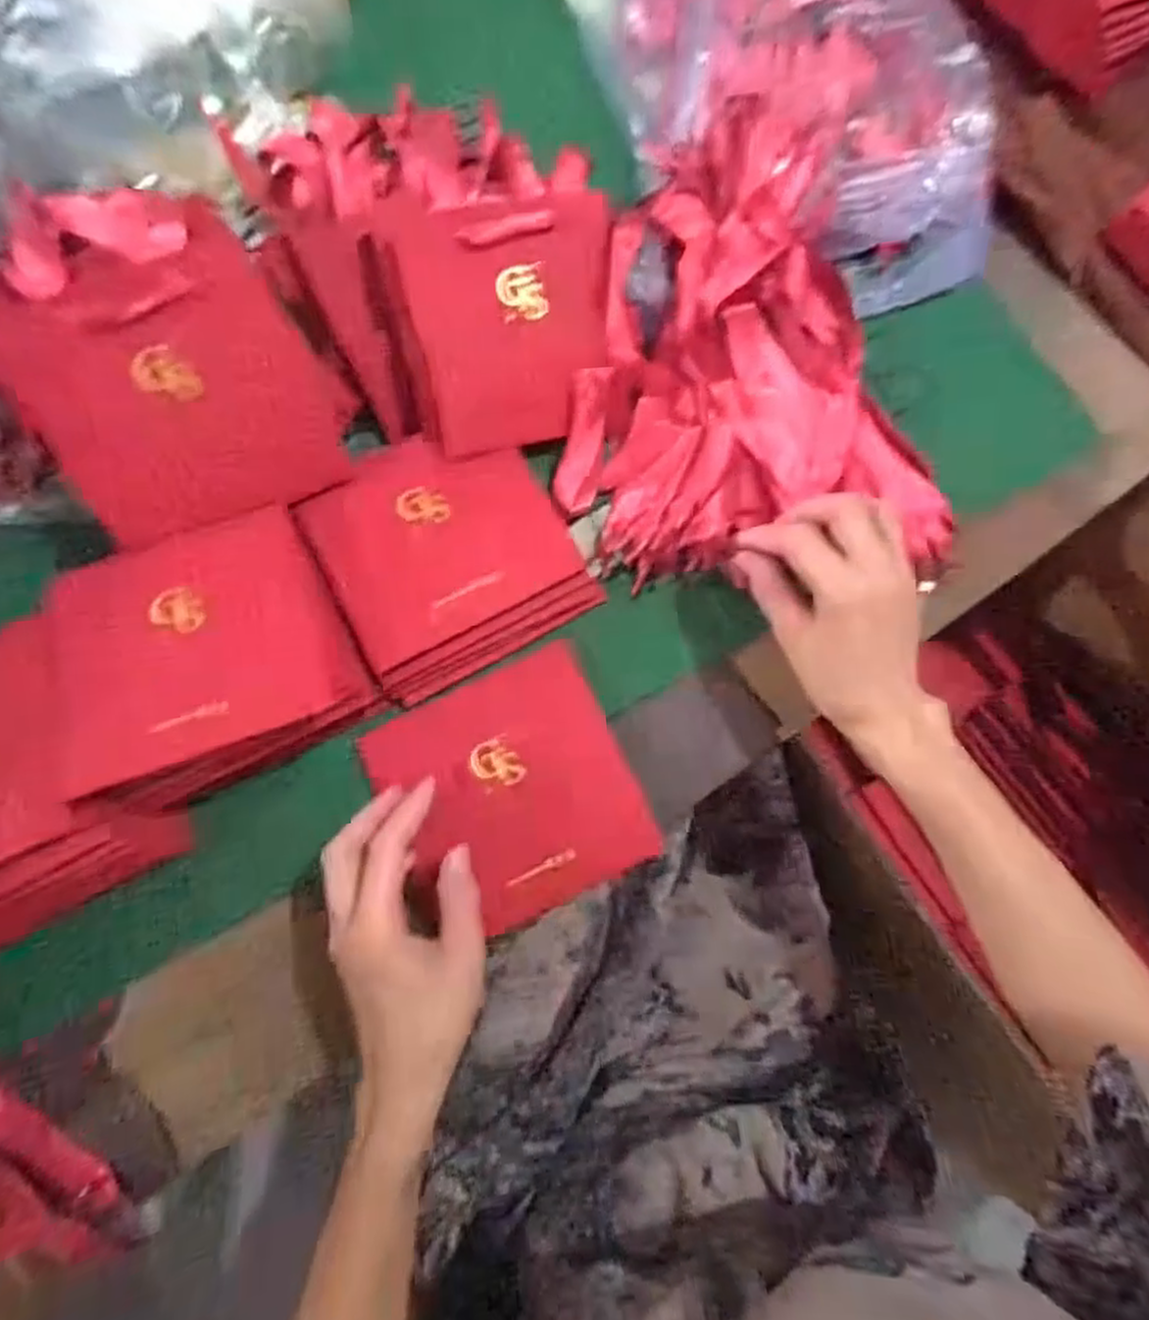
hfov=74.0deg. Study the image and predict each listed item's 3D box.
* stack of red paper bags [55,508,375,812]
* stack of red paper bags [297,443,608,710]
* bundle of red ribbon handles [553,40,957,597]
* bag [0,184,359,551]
[{"bbox_3d":[-0.209,-0.006,0.432,0.155,0.043,0.147,-23,78,-6],"label":"stack of red paper bags"},{"bbox_3d":[-0.080,-0.069,0.474,0.142,0.029,0.149,-28,79,-7],"label":"stack of red paper bags"},{"bbox_3d":[0.096,-0.216,0.489,0.219,0.068,0.350,-8,77,-3],"label":"bundle of red ribbon handles"},{"bbox_3d":[-0.231,-0.168,0.434,0.154,0.035,0.185,-35,115,-16],"label":"bag"}]

